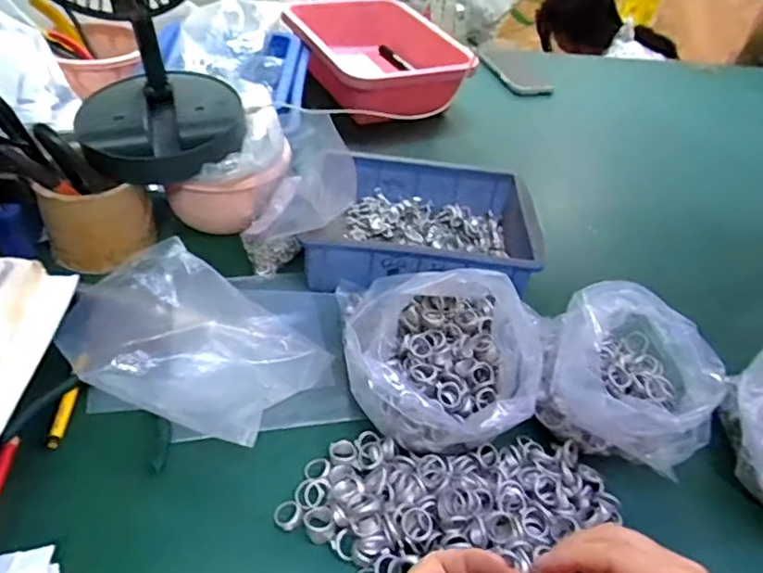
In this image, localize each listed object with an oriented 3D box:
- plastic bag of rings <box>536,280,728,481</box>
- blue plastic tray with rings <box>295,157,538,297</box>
[{"bbox_3d":[0.201,0.071,0.477,0.137,0.086,0.132,27,45,21],"label":"plastic bag of rings"},{"bbox_3d":[0.045,-0.064,0.639,0.232,0.068,0.178,7,41,0],"label":"blue plastic tray with rings"}]

